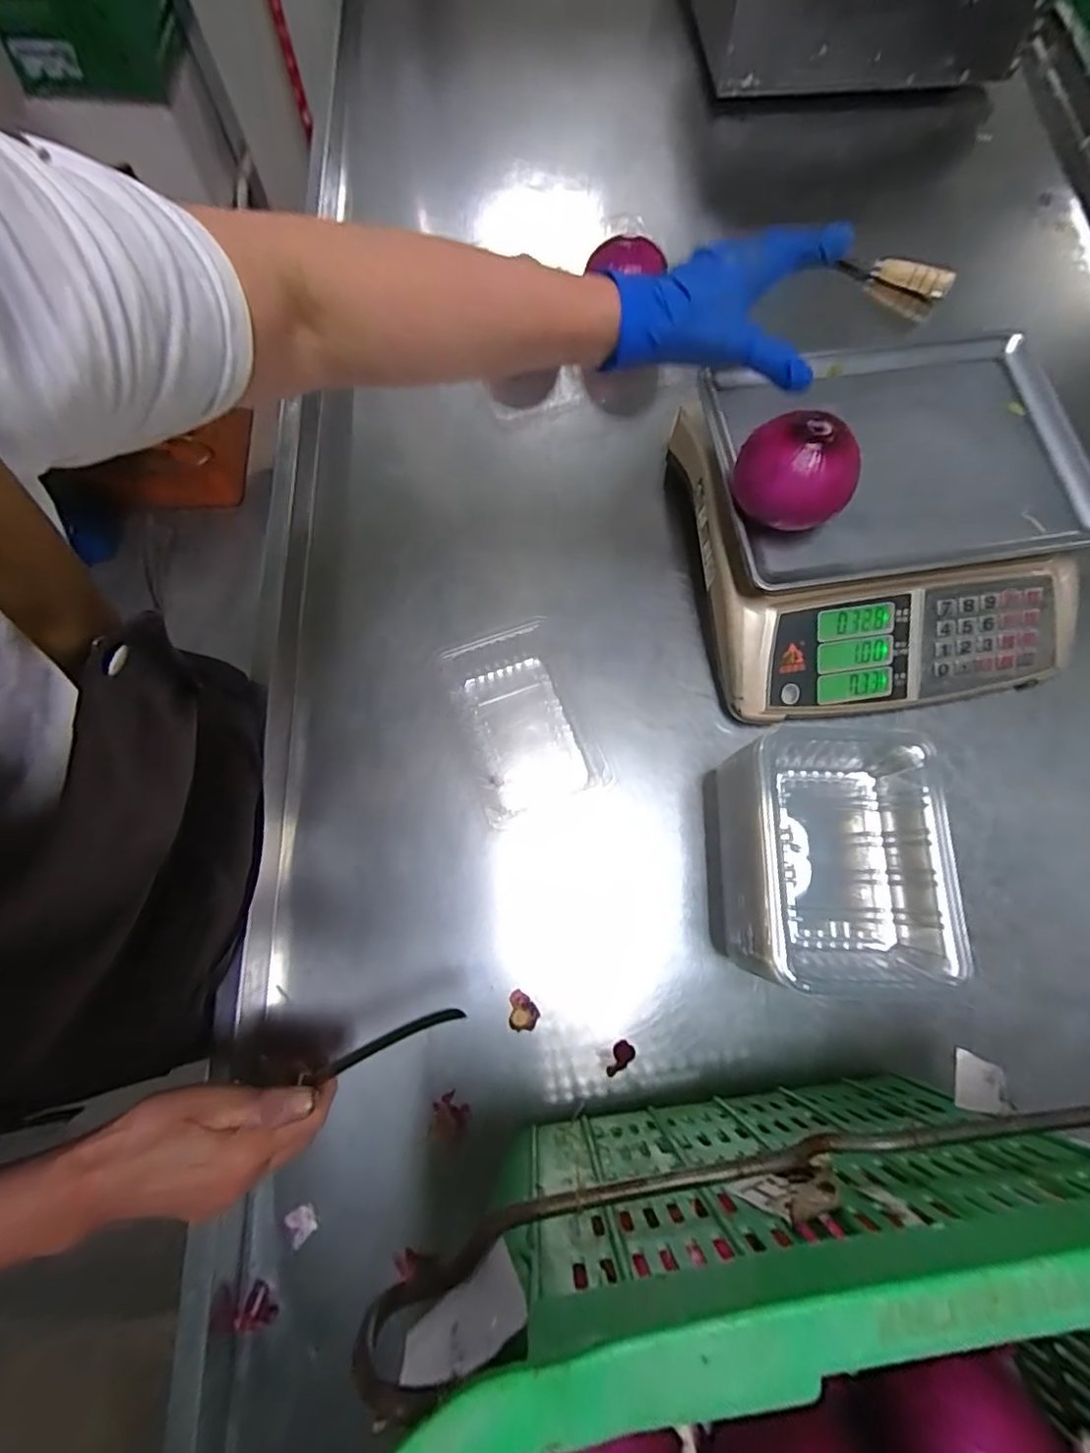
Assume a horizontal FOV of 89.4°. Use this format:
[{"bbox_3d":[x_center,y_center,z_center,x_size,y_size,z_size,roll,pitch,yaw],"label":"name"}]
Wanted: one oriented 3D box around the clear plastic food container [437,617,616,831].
[{"bbox_3d":[-0.021,-0.007,0.531,0.120,0.055,0.180,-21,75,-7],"label":"clear plastic food container"}]

